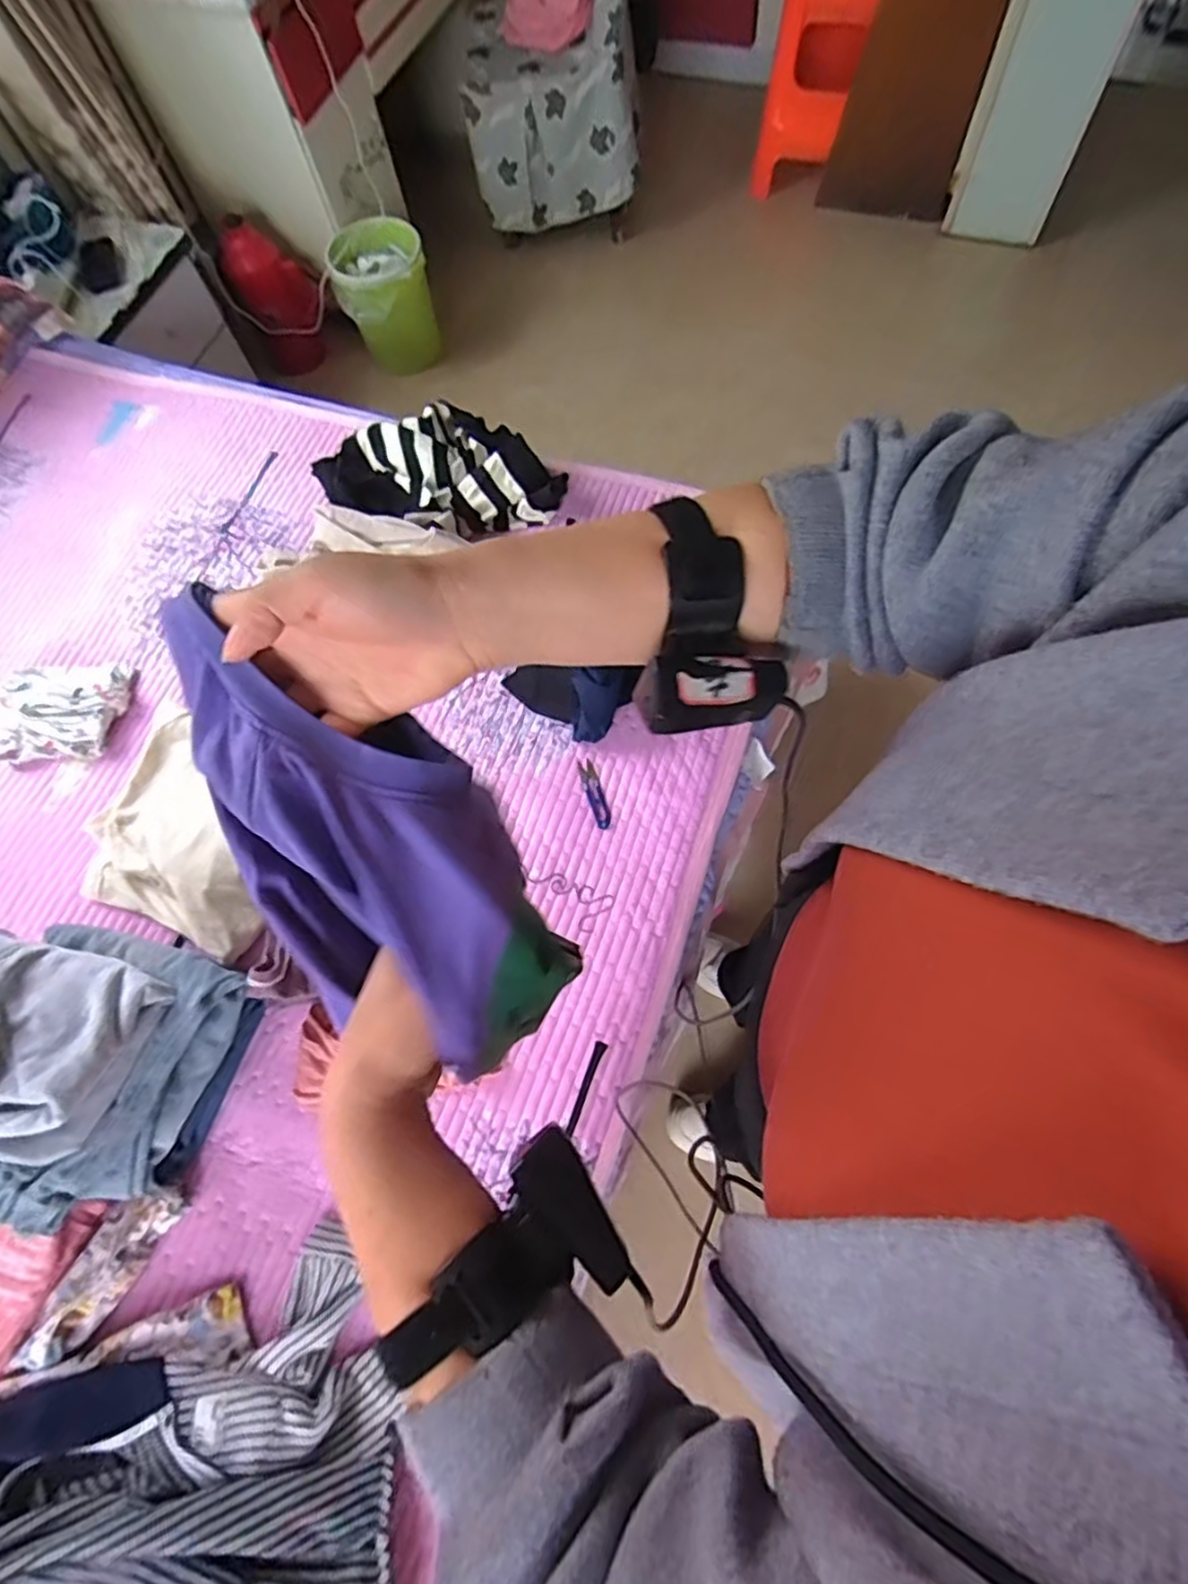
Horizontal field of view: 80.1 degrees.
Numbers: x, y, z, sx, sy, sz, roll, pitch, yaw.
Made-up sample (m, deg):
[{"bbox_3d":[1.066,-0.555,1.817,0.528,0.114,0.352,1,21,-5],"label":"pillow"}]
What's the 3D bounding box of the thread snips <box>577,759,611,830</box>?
[{"bbox_3d":[0.001,0.002,0.949,0.024,0.008,0.099,-19,68,-3],"label":"thread snips"}]

